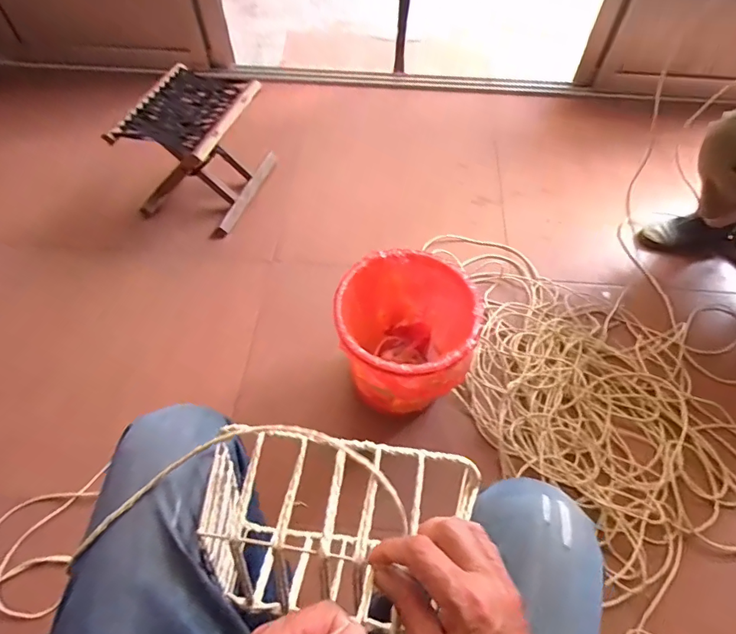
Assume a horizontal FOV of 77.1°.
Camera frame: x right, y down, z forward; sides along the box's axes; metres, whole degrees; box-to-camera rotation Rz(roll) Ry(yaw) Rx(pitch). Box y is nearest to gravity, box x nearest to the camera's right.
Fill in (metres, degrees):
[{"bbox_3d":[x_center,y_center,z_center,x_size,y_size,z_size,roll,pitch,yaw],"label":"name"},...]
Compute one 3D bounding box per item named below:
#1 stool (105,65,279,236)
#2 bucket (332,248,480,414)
[{"bbox_3d":[-0.429,-0.429,1.189,0.253,0.234,0.323,18,59,11],"label":"stool"},{"bbox_3d":[0.067,0.041,0.854,0.234,0.218,0.231,0,57,0],"label":"bucket"}]

